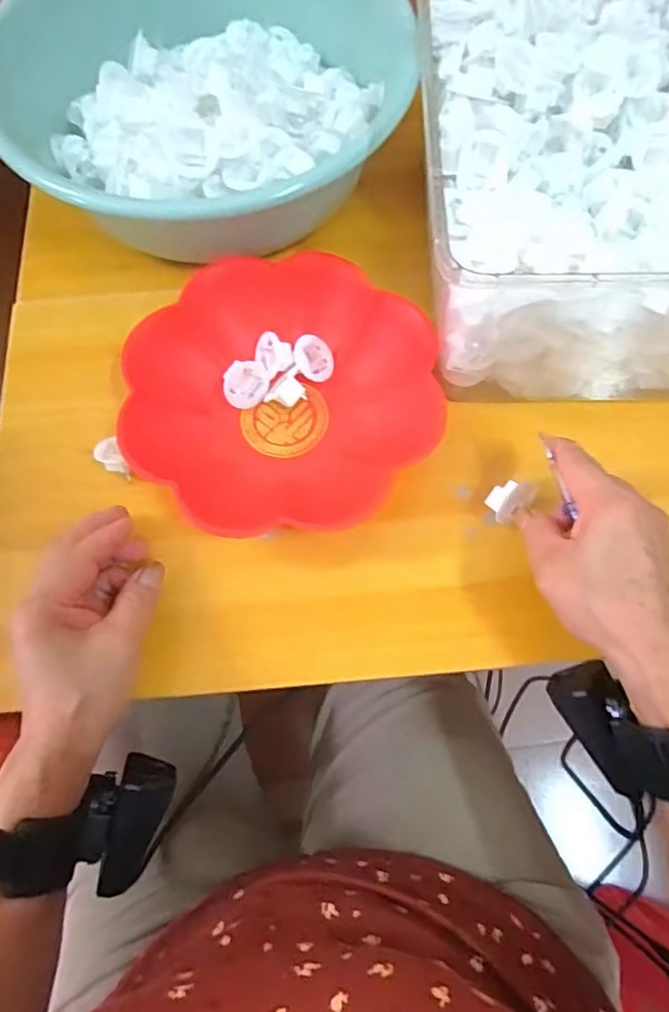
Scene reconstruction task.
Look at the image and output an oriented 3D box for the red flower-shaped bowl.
[{"bbox_3d":[-0.033,-0.073,0.386,0.194,0.043,0.186,0,70,0],"label":"red flower-shaped bowl"}]

